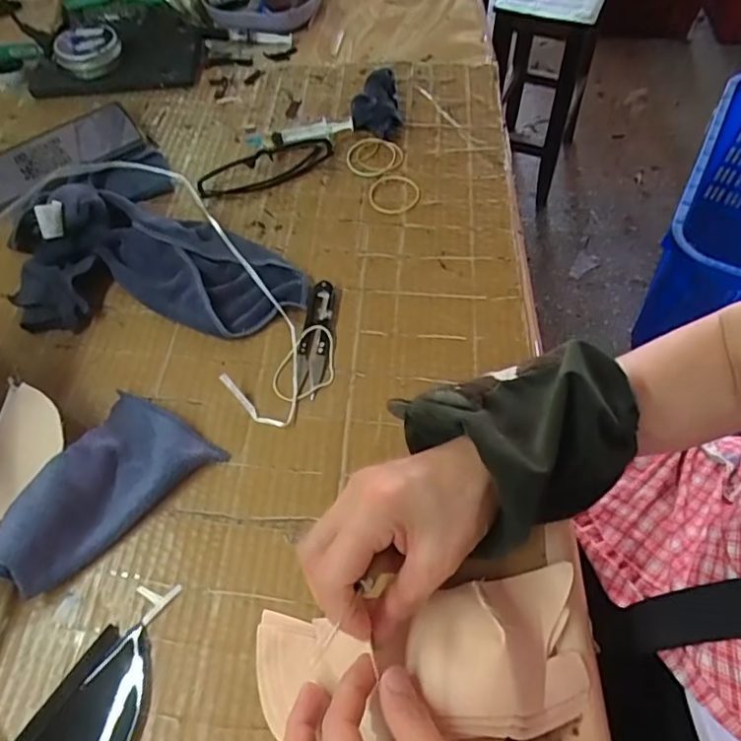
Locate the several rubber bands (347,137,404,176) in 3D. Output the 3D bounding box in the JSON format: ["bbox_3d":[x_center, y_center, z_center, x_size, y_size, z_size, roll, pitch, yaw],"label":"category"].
[{"bbox_3d":[0.003,-0.211,0.570,0.055,0.004,0.051,-1,59,2],"label":"several rubber bands"}]

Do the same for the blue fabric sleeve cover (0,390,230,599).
[{"bbox_3d":[-0.182,0.076,0.382,0.086,0.041,0.136,30,65,19],"label":"blue fabric sleeve cover"}]

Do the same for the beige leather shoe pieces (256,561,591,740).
[{"bbox_3d":[0.026,0.165,0.321,0.183,0.040,0.110,-2,59,5],"label":"beige leather shoe pieces"}]

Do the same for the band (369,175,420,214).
[{"bbox_3d":[0.022,-0.167,0.544,0.048,0.004,0.051,-1,59,2],"label":"band"}]

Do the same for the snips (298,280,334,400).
[{"bbox_3d":[-0.044,-0.028,0.460,0.022,0.007,0.102,2,59,4],"label":"snips"}]

